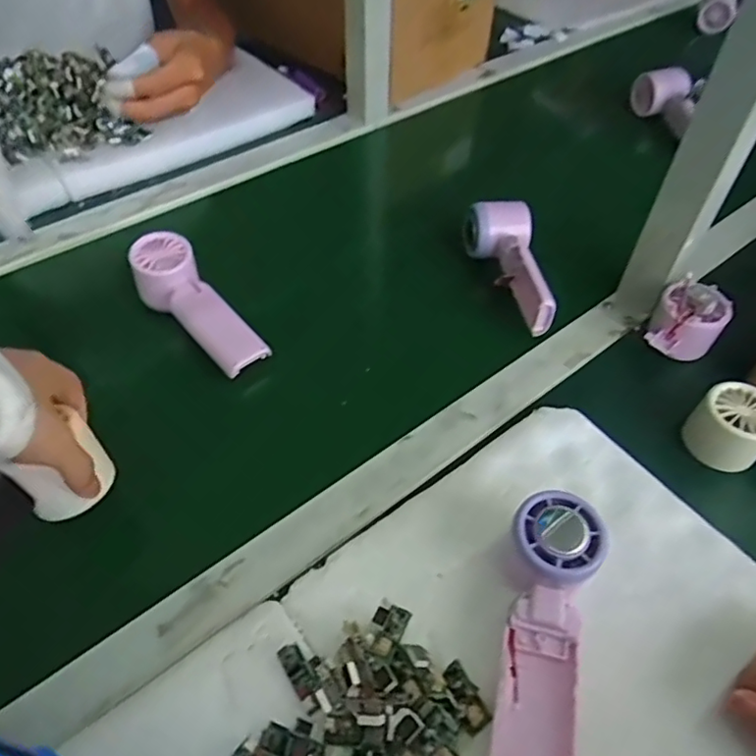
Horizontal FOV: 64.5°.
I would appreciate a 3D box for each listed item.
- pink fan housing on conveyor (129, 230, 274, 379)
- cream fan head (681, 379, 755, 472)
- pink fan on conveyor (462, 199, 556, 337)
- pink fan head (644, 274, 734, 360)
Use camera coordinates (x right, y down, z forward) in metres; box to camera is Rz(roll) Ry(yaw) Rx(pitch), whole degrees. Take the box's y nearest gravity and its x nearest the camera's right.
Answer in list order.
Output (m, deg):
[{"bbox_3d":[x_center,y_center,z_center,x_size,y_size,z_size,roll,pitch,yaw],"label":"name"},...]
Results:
[{"bbox_3d":[-0.165,-0.066,0.546,0.051,0.040,0.165,-36,73,-28],"label":"pink fan housing on conveyor"},{"bbox_3d":[0.284,0.045,0.466,0.052,0.049,0.075,-34,60,-26],"label":"cream fan head"},{"bbox_3d":[0.124,-0.109,0.578,0.059,0.051,0.150,0,51,-3],"label":"pink fan on conveyor"},{"bbox_3d":[0.275,-0.046,0.533,0.057,0.057,0.067,25,54,16],"label":"pink fan head"}]

